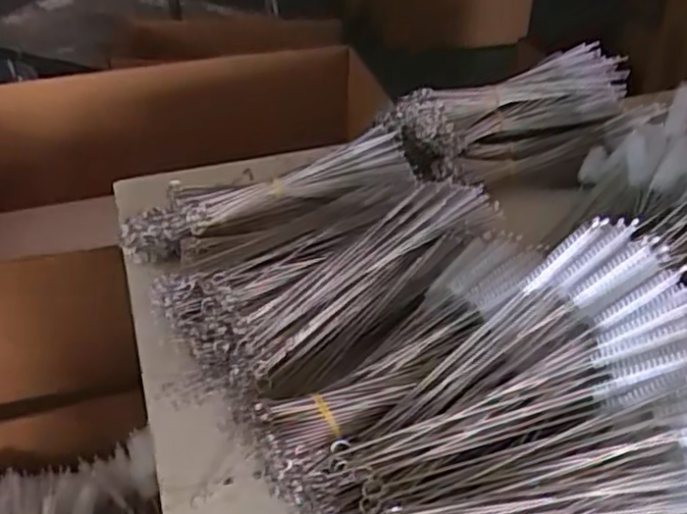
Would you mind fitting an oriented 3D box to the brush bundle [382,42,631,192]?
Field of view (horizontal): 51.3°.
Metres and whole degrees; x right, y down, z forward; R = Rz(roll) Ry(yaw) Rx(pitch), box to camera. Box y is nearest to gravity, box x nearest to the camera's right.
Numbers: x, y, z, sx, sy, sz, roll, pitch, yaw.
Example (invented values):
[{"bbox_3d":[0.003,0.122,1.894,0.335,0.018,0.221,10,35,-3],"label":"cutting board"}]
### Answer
[{"bbox_3d":[0.154,-0.135,0.651,0.209,0.067,0.093,-24,44,-27],"label":"brush bundle"}]

